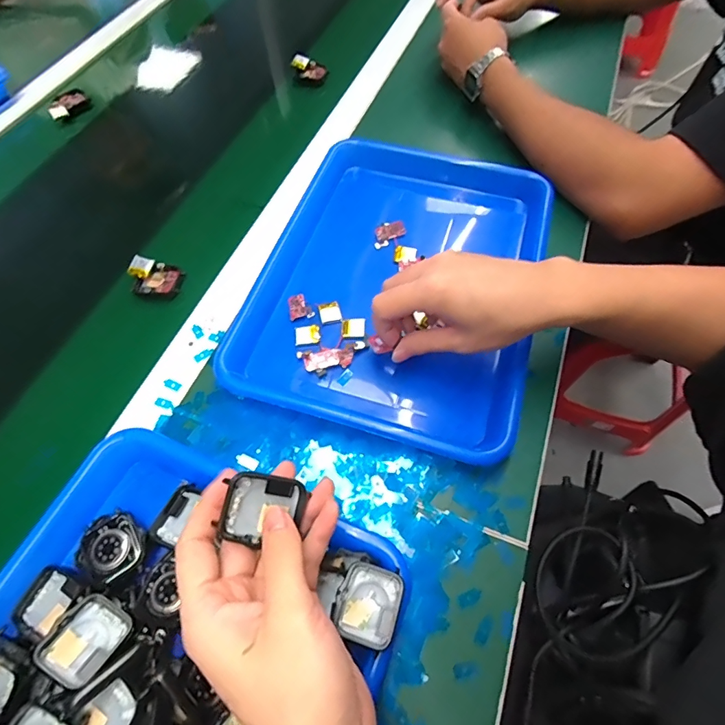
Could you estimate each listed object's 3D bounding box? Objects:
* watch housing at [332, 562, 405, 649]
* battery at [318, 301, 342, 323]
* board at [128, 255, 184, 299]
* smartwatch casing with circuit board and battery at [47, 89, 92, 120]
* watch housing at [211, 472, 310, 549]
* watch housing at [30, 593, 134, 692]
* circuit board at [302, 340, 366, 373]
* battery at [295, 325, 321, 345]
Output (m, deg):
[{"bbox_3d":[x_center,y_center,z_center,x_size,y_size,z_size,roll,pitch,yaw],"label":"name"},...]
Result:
[{"bbox_3d":[0.004,0.151,0.271,0.038,0.008,0.041,18,63,8],"label":"watch housing"},{"bbox_3d":[-0.031,-0.047,0.402,0.020,0.004,0.021,-14,62,-6],"label":"battery"},{"bbox_3d":[-0.208,-0.083,0.429,0.050,0.017,0.043,7,62,4],"label":"board"},{"bbox_3d":[-0.398,-0.349,0.584,0.030,0.017,0.058,32,67,17],"label":"smartwatch casing with circuit board and battery"},{"bbox_3d":[-0.055,0.080,0.241,0.042,0.008,0.036,18,86,-22],"label":"watch housing"},{"bbox_3d":[-0.166,0.166,0.259,0.036,0.007,0.043,41,41,1],"label":"watch housing"},{"bbox_3d":[-0.025,-0.005,0.377,0.054,0.006,0.017,-13,62,-6],"label":"circuit board"},{"bbox_3d":[-0.050,-0.025,0.391,0.022,0.004,0.018,-8,62,-4],"label":"battery"}]

